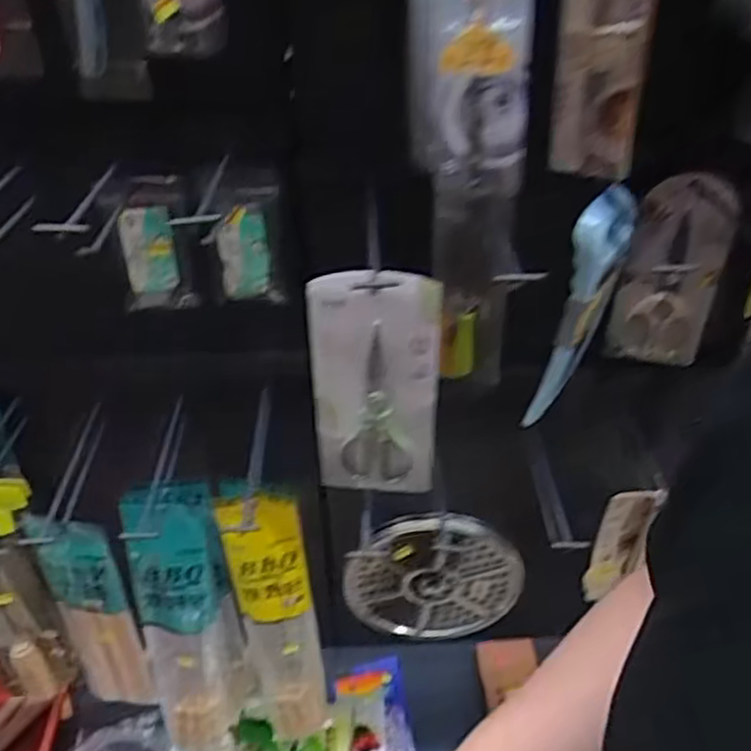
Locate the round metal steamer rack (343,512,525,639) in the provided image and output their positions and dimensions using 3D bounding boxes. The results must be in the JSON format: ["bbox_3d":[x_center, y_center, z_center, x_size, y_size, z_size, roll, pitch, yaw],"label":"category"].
[{"bbox_3d":[0.074,0.257,0.943,0.217,0.211,0.027,-2,37,-3],"label":"round metal steamer rack"}]

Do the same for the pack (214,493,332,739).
[{"bbox_3d":[-0.128,0.333,0.991,0.107,0.451,0.051,-6,37,-7],"label":"pack"}]

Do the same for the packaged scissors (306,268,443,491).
[{"bbox_3d":[-0.002,0.014,0.744,0.126,0.291,0.027,3,37,4],"label":"packaged scissors"}]

